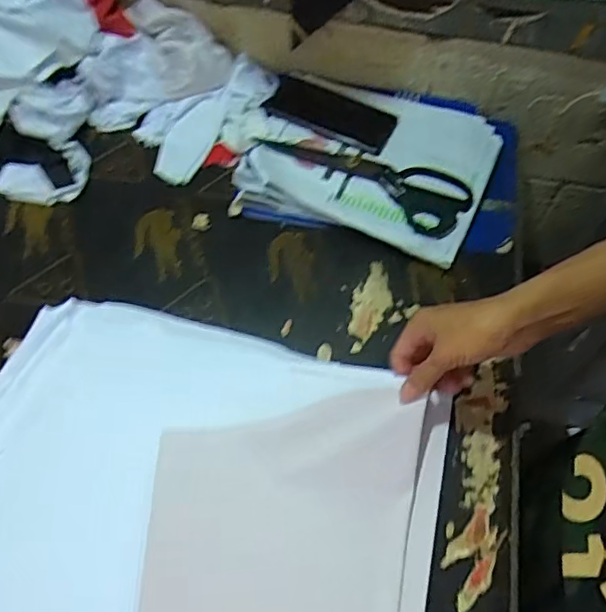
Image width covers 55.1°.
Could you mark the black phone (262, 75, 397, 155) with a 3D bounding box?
[{"bbox_3d":[0.036,-0.260,0.787,0.176,0.013,0.083,19,59,10],"label":"black phone"}]

